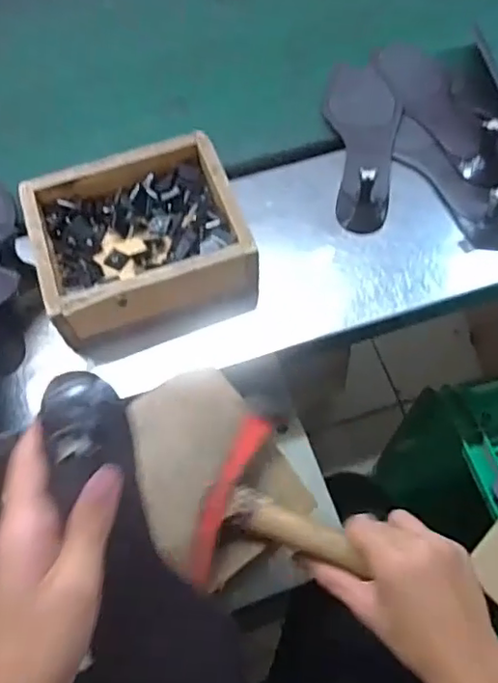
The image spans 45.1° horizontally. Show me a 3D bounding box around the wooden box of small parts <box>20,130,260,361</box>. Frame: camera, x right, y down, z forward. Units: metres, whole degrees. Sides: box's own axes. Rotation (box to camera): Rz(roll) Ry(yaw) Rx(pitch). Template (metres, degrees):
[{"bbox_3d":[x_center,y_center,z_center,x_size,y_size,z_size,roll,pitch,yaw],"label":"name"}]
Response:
[{"bbox_3d":[-0.098,-0.089,0.549,0.175,0.075,0.161,-20,64,-7],"label":"wooden box of small parts"}]

